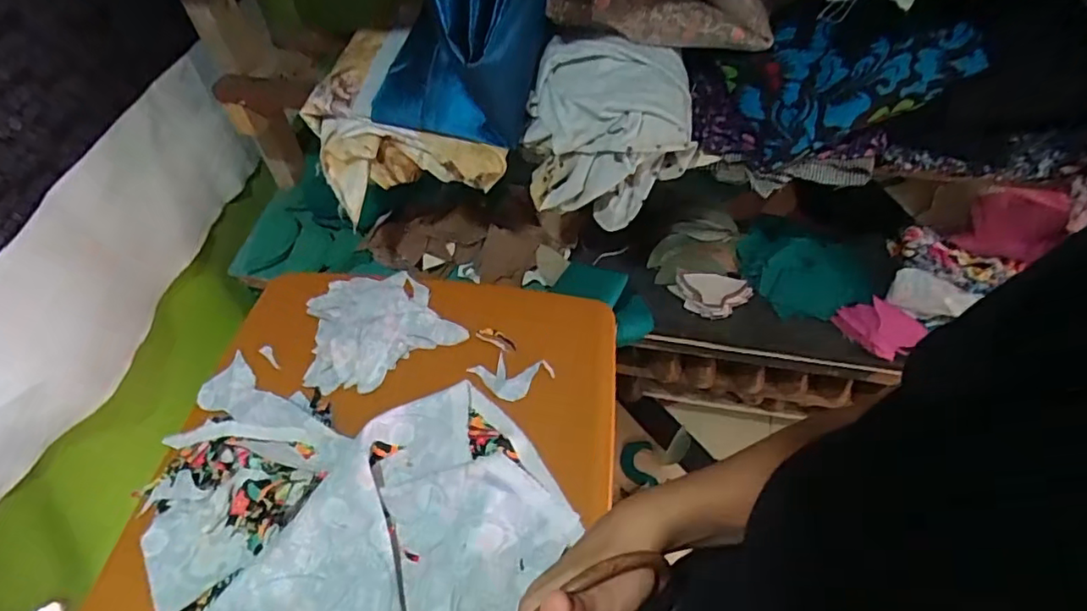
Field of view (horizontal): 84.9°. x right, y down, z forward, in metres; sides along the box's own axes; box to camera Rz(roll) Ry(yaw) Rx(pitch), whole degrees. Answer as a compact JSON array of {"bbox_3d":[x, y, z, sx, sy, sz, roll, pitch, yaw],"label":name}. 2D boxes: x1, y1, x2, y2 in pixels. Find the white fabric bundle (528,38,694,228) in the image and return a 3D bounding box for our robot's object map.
[{"bbox_3d":[0.079,-0.208,0.713,0.190,0.161,0.128,8,53,6],"label":"white fabric bundle"}]

